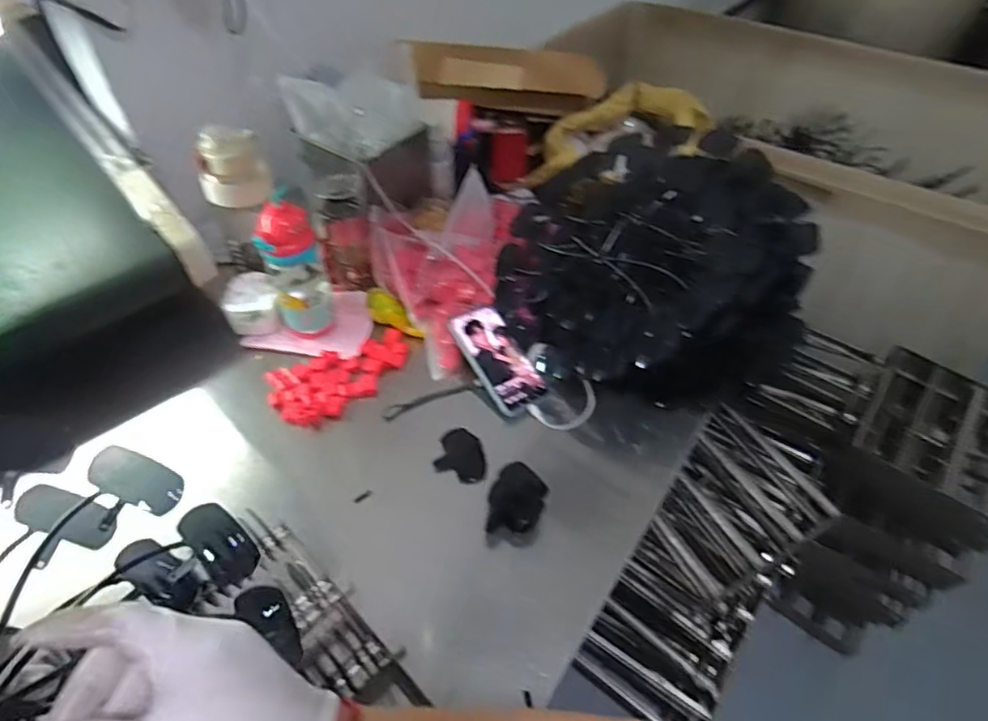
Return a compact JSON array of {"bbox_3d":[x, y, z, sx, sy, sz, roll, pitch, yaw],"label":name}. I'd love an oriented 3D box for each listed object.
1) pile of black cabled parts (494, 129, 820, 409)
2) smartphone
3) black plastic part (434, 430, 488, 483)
[{"bbox_3d":[0.202,-0.132,0.814,0.354,0.271,0.284,-3,49,-5],"label":"pile of black cabled parts"},{"bbox_3d":[0.004,-0.006,0.799,0.076,0.013,0.160,-23,68,-21],"label":"smartphone"},{"bbox_3d":[-0.038,0.120,0.739,0.061,0.021,0.063,13,50,9],"label":"black plastic part"}]

